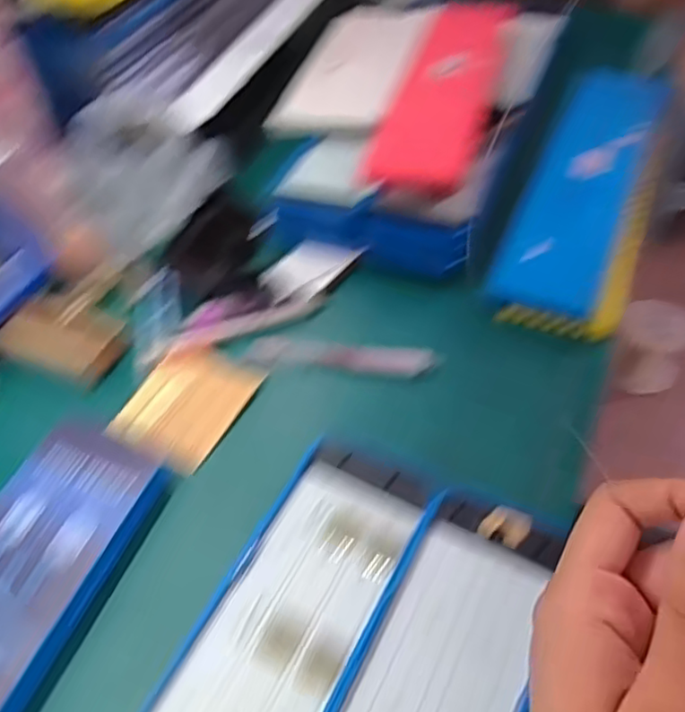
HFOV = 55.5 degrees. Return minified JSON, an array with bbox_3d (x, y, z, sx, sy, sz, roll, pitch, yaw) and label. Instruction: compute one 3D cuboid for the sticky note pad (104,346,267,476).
[{"bbox_3d":[-0.110,0.035,0.468,0.073,0.015,0.089,22,56,20],"label":"sticky note pad"}]

